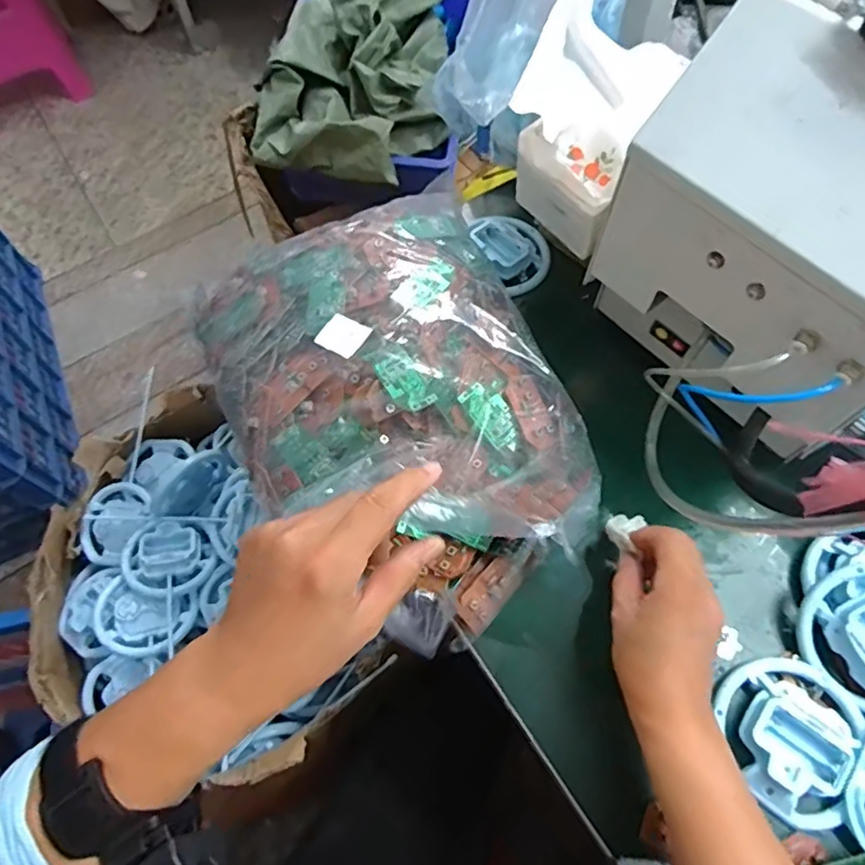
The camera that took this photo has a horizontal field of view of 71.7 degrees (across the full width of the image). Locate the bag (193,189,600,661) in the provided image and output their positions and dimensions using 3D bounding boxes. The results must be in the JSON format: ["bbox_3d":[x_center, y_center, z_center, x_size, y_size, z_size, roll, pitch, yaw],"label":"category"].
[{"bbox_3d":[-0.031,-0.032,0.484,0.250,0.084,0.363,-26,66,-11],"label":"bag"}]

